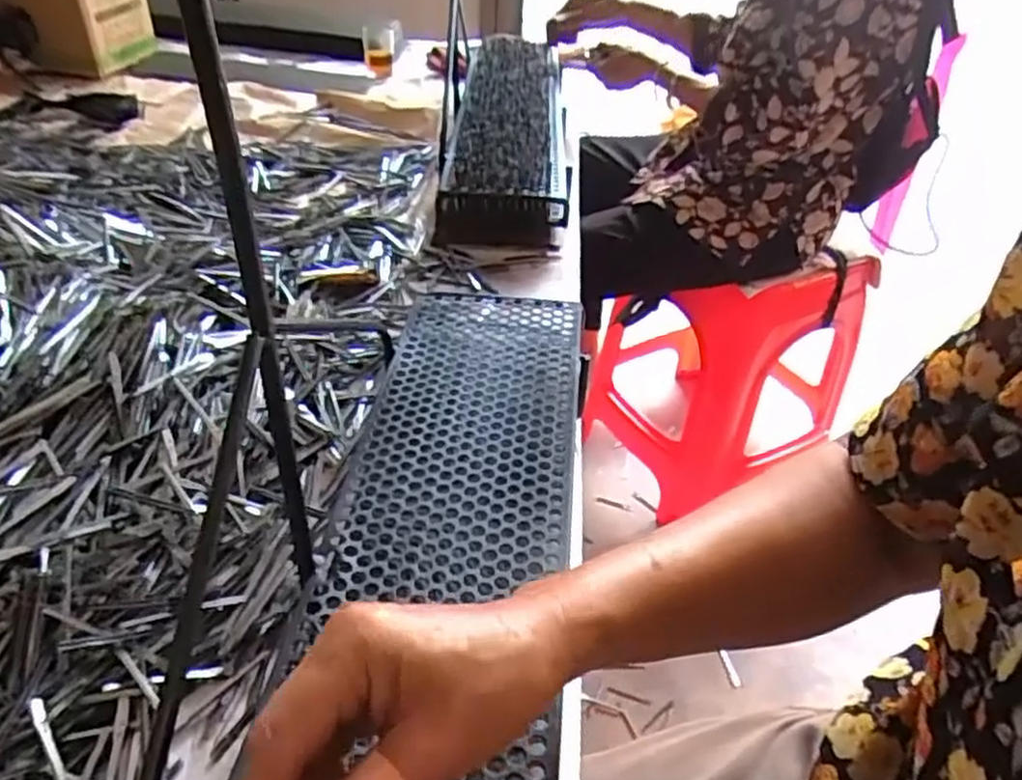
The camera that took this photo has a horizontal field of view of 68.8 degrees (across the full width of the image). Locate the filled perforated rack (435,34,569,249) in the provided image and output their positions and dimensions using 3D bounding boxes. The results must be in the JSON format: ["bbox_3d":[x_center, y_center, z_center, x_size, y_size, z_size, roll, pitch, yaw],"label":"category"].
[{"bbox_3d":[-0.005,-0.377,1.047,0.149,0.077,0.615,4,38,-1],"label":"filled perforated rack"}]

